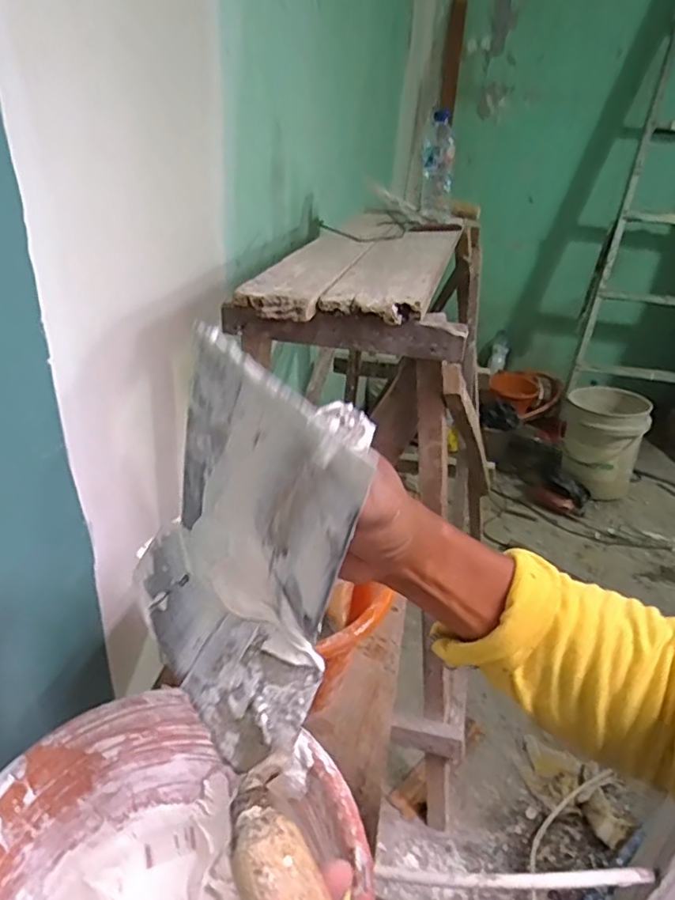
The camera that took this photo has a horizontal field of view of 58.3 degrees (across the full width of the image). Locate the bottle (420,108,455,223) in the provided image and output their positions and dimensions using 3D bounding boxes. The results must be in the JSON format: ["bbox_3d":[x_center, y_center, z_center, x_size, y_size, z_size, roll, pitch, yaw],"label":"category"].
[{"bbox_3d":[0.232,-0.648,1.409,0.080,0.229,0.073,8,30,6],"label":"bottle"}]

